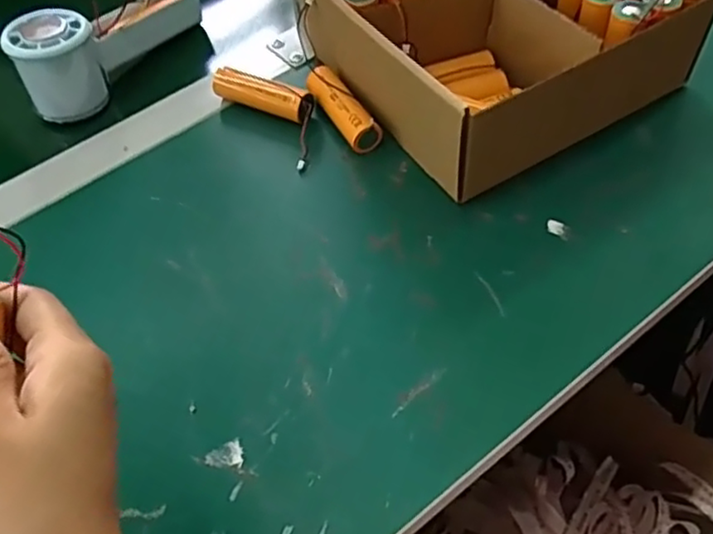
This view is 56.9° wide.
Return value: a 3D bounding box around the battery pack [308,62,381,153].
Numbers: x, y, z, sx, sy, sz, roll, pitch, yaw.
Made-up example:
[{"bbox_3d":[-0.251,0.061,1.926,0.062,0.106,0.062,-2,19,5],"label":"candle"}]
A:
[{"bbox_3d":[-0.010,-0.105,0.443,0.023,0.025,0.070,-25,56,-12],"label":"battery pack"}]

